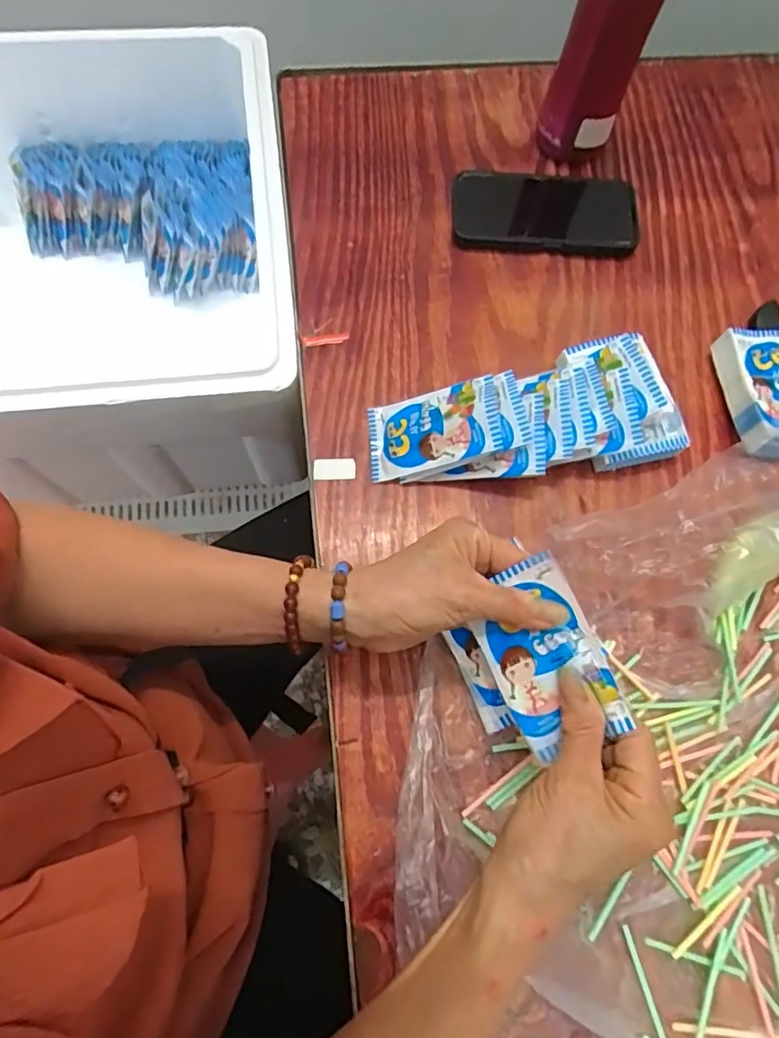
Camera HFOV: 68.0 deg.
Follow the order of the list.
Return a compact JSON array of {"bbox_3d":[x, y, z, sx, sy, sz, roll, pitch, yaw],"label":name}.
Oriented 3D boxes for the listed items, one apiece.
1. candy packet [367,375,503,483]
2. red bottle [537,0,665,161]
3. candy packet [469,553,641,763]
[{"bbox_3d":[0.032,-0.070,0.444,0.102,0.011,0.064,-13,67,20],"label":"candy packet"},{"bbox_3d":[0.178,-0.396,0.481,0.064,0.187,0.055,12,72,3],"label":"red bottle"},{"bbox_3d":[0.088,0.078,0.328,0.062,0.012,0.099,-32,69,16],"label":"candy packet"}]

